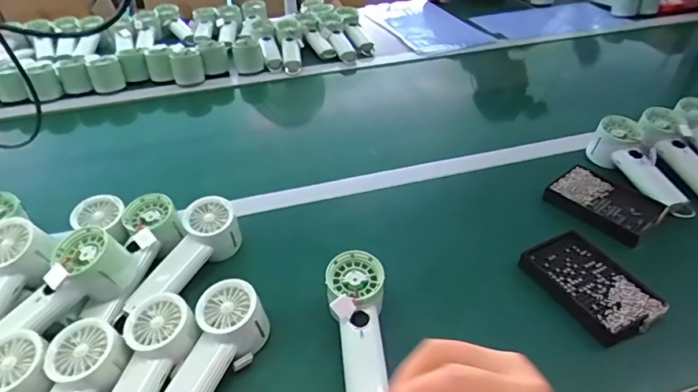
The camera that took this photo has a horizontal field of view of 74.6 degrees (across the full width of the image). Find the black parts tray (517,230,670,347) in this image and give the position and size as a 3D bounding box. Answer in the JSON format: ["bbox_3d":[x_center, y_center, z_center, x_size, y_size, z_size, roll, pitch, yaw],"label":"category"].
[{"bbox_3d":[0.287,0.103,0.544,0.099,0.019,0.137,-16,42,-18],"label":"black parts tray"}]

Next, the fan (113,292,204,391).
[{"bbox_3d":[-0.201,0.185,0.428,0.059,0.039,0.190,8,55,11],"label":"fan"}]

